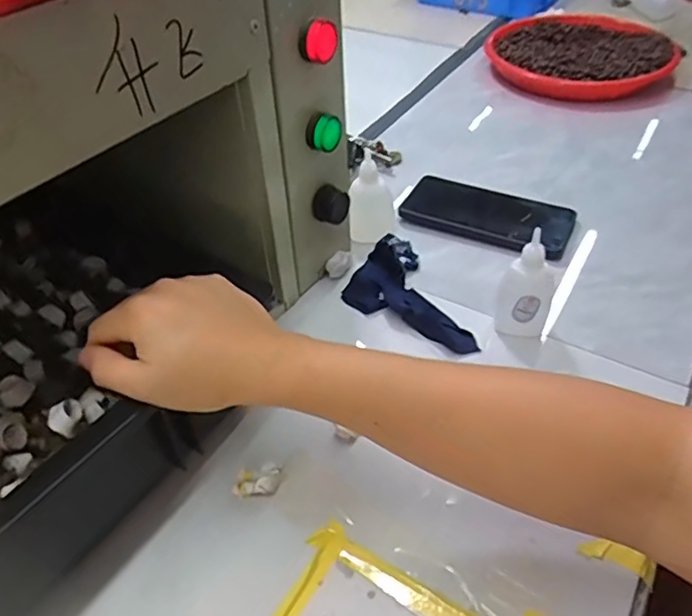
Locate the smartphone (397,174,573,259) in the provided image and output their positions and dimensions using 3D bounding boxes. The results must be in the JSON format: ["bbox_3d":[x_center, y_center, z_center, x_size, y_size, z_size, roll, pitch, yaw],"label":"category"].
[{"bbox_3d":[0.142,-0.097,0.580,0.159,0.017,0.080,20,47,20],"label":"smartphone"}]

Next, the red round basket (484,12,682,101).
[{"bbox_3d":[0.332,-0.359,0.818,0.235,0.041,0.250,-1,44,1],"label":"red round basket"}]

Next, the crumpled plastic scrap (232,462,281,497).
[{"bbox_3d":[-0.059,0.112,0.380,0.030,0.012,0.018,-5,44,-3],"label":"crumpled plastic scrap"}]

